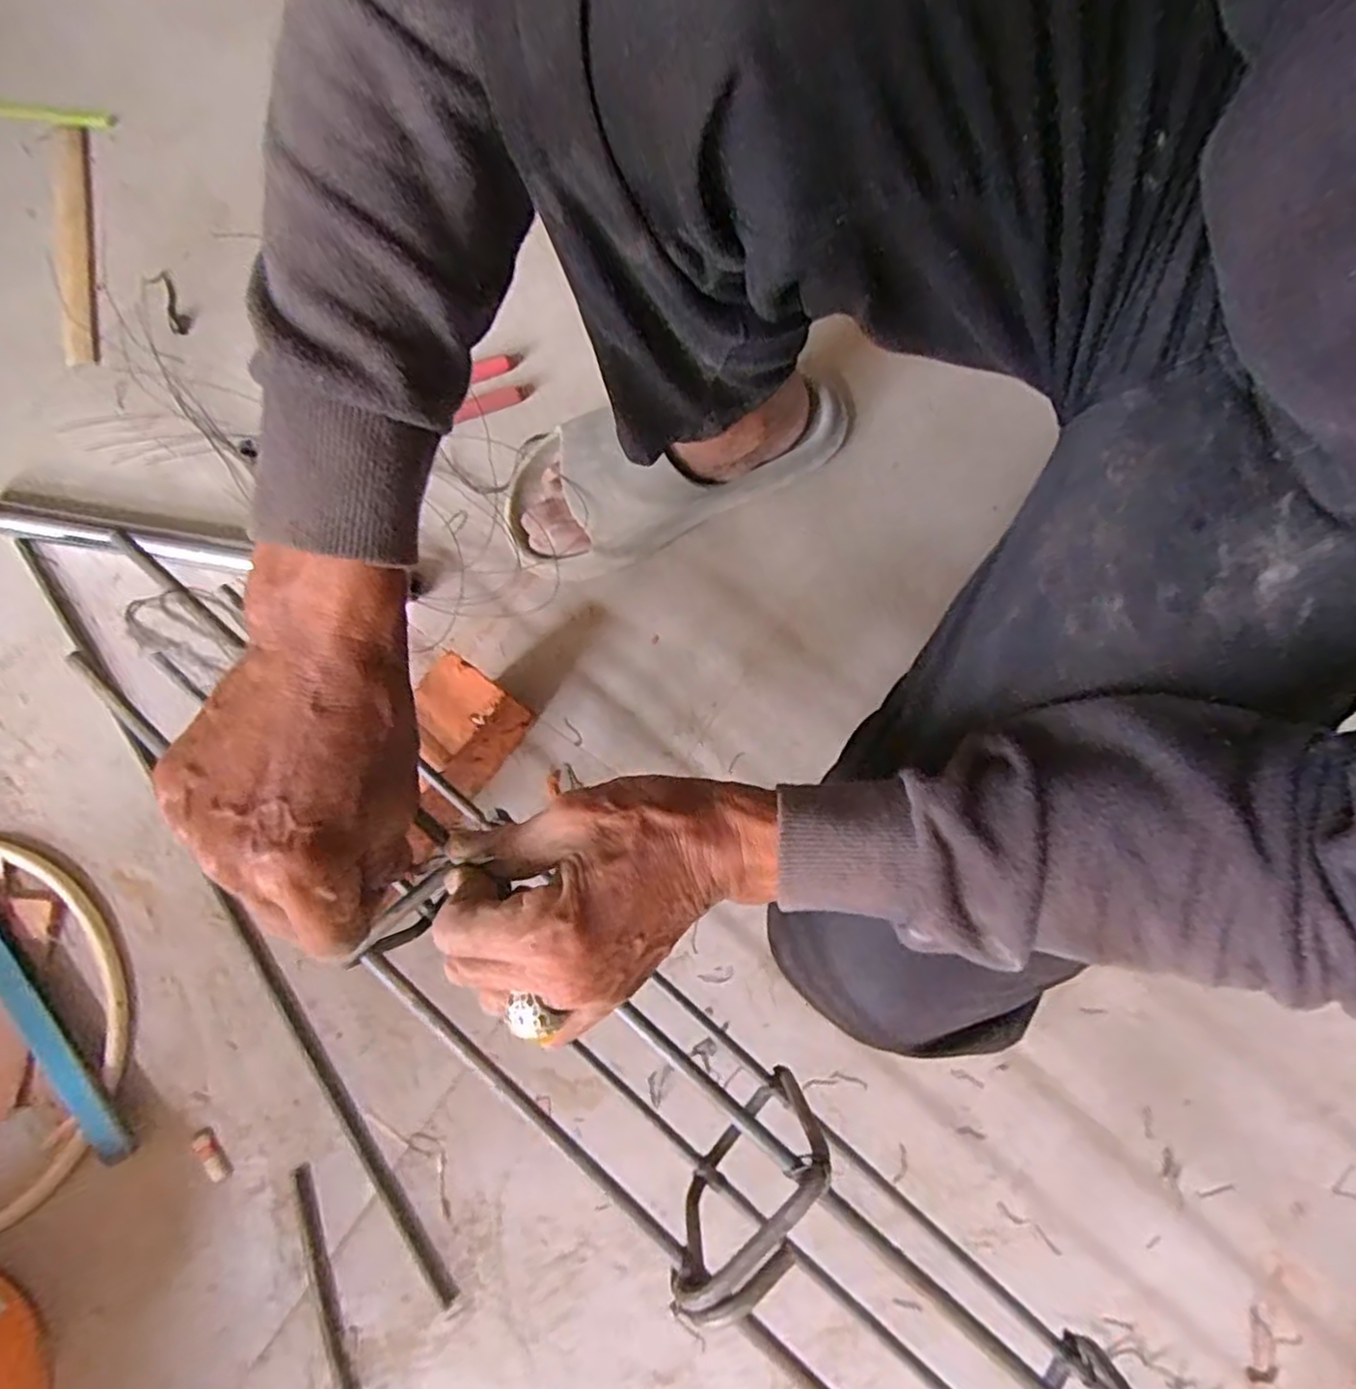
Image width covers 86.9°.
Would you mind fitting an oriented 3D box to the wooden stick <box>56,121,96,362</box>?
[{"bbox_3d":[-0.517,-0.387,0.614,0.030,0.014,0.234,-12,78,-3],"label":"wooden stick"}]

